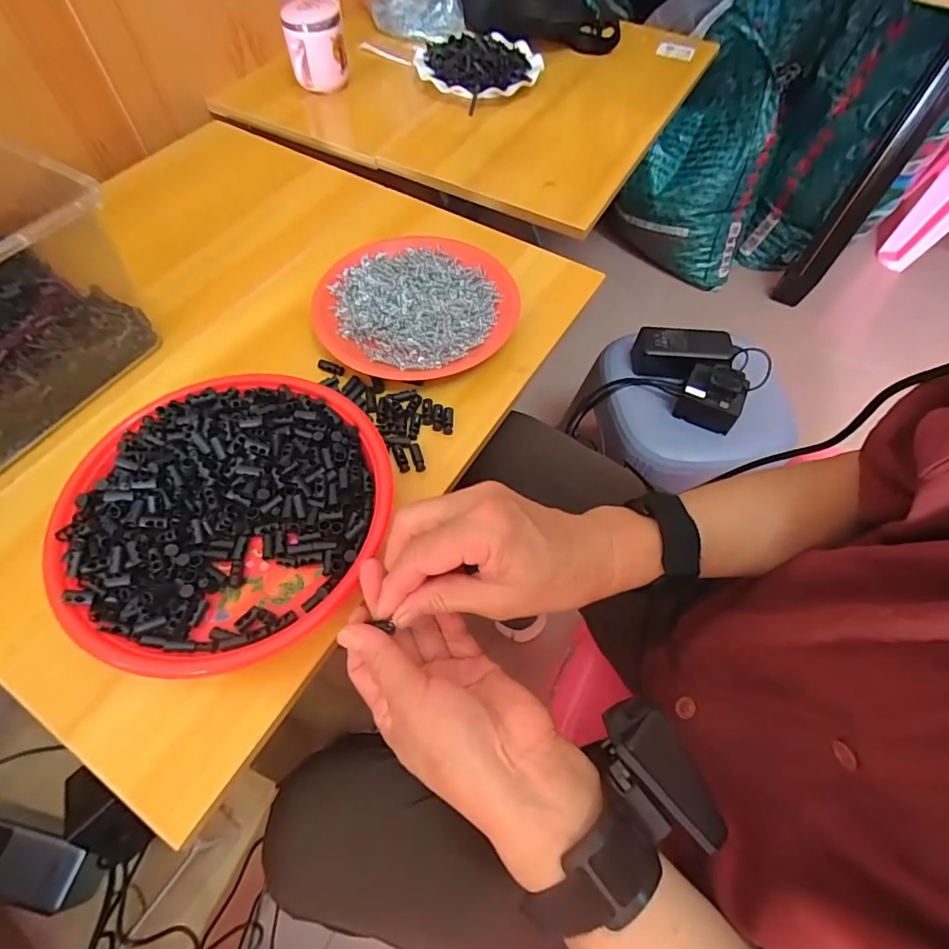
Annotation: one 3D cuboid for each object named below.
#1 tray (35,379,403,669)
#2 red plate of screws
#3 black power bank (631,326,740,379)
[{"bbox_3d":[-0.182,0.026,0.374,0.228,0.044,0.227,-3,61,-3],"label":"tray"},{"bbox_3d":[-0.059,-0.167,0.491,0.191,0.027,0.175,1,61,-1],"label":"red plate of screws"},{"bbox_3d":[0.302,-0.174,0.721,0.137,0.048,0.064,4,61,0],"label":"black power bank"}]

